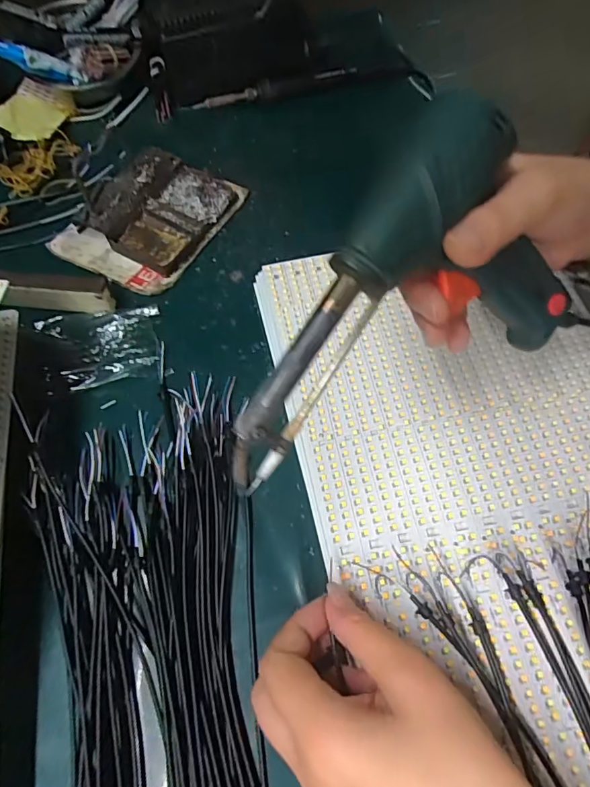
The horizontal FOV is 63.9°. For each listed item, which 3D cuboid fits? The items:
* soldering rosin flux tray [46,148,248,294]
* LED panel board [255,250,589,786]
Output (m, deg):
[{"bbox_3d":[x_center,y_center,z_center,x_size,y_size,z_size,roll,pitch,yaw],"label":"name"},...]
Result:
[{"bbox_3d":[-0.130,-0.165,0.425,0.114,0.021,0.146,27,67,15],"label":"soldering rosin flux tray"},{"bbox_3d":[0.131,0.072,0.288,0.229,0.019,0.446,-12,63,-4],"label":"LED panel board"}]

